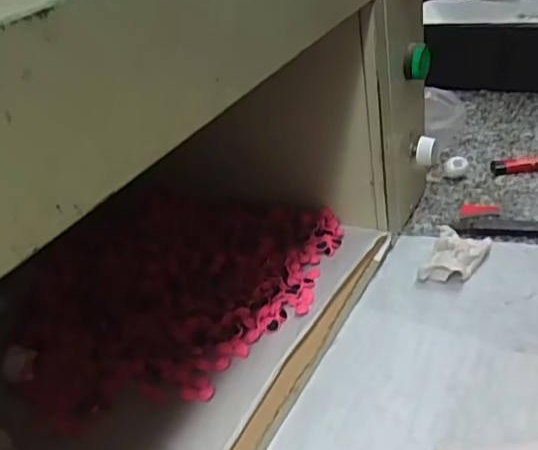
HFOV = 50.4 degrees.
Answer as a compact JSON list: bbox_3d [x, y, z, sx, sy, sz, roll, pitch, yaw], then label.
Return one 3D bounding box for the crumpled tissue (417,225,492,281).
[{"bbox_3d":[0.151,0.024,0.460,0.040,0.022,0.065,12,40,30],"label":"crumpled tissue"}]

